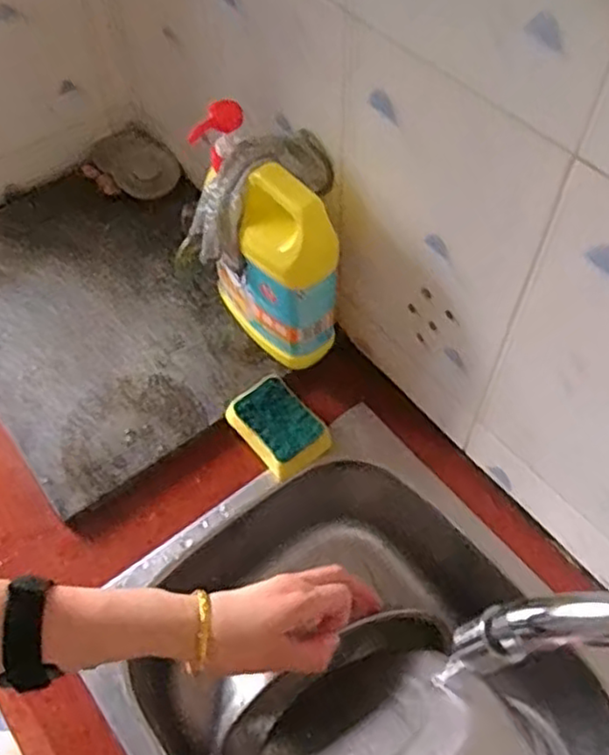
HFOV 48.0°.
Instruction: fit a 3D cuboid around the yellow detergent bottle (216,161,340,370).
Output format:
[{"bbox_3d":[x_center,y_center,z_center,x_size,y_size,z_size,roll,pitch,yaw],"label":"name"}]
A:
[{"bbox_3d":[-0.026,-0.093,0.650,0.067,0.212,0.114,-37,63,-20],"label":"yellow detergent bottle"}]

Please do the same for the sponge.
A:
[{"bbox_3d":[-0.026,0.047,0.679,0.069,0.021,0.094,-35,63,-19],"label":"sponge"}]

